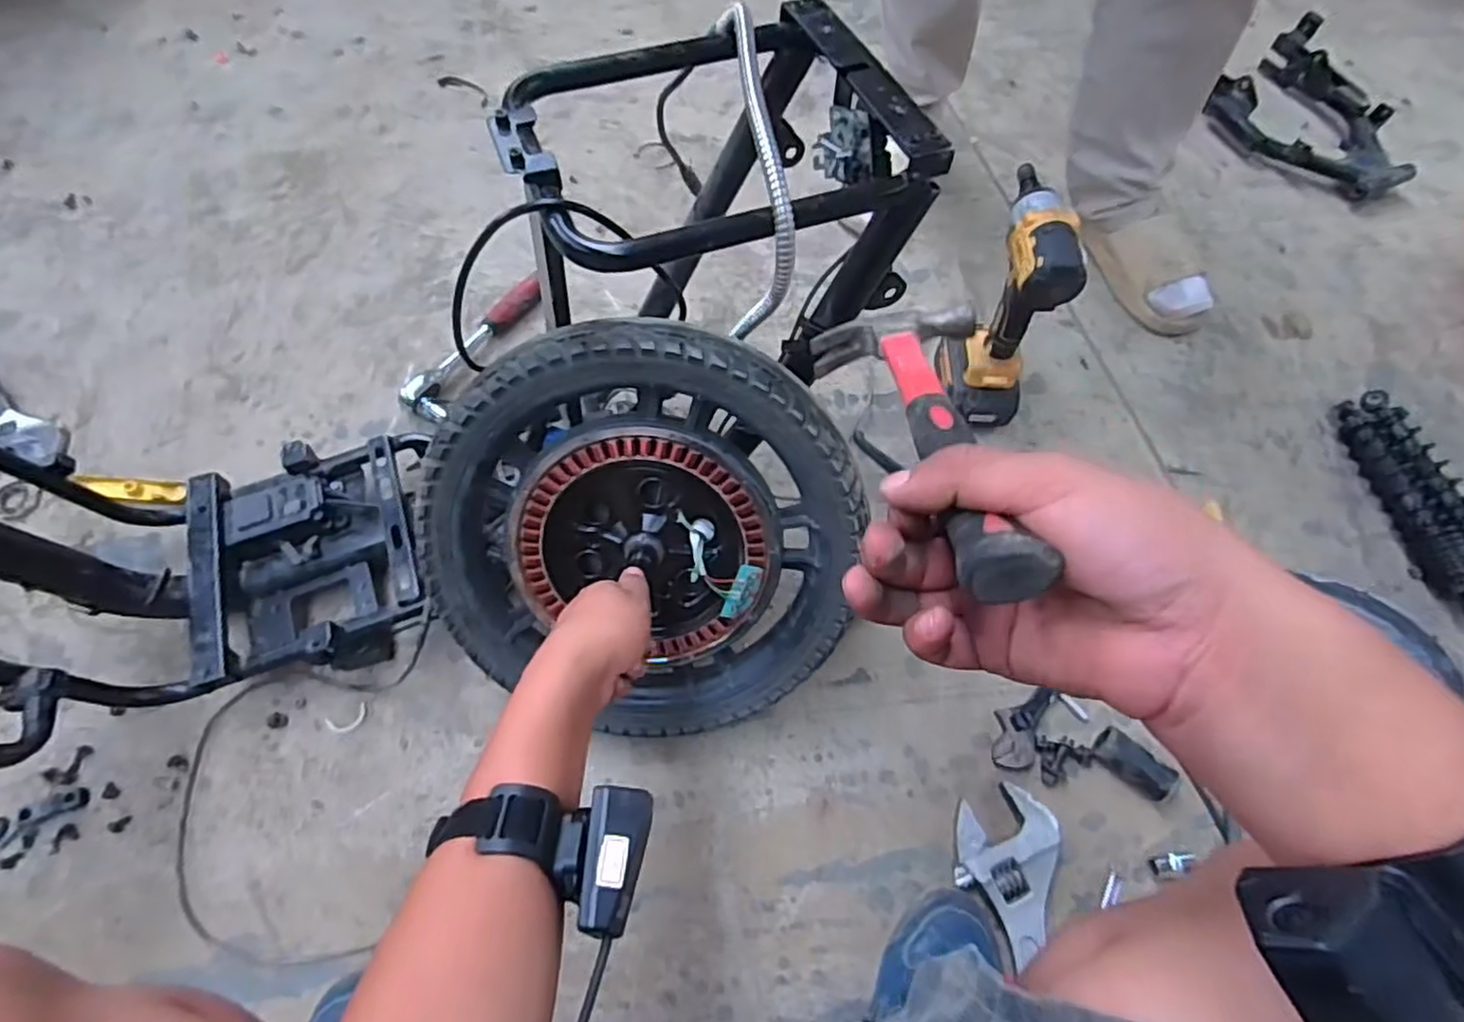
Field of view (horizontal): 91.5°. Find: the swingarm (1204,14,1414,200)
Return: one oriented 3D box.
[{"bbox_3d":[0.930,-0.625,1.131,0.239,0.071,0.320,-31,70,-16],"label":"swingarm"}]

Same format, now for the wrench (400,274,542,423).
[{"bbox_3d":[-0.315,-0.208,0.882,0.054,0.033,0.235,25,66,9],"label":"wrench"}]

